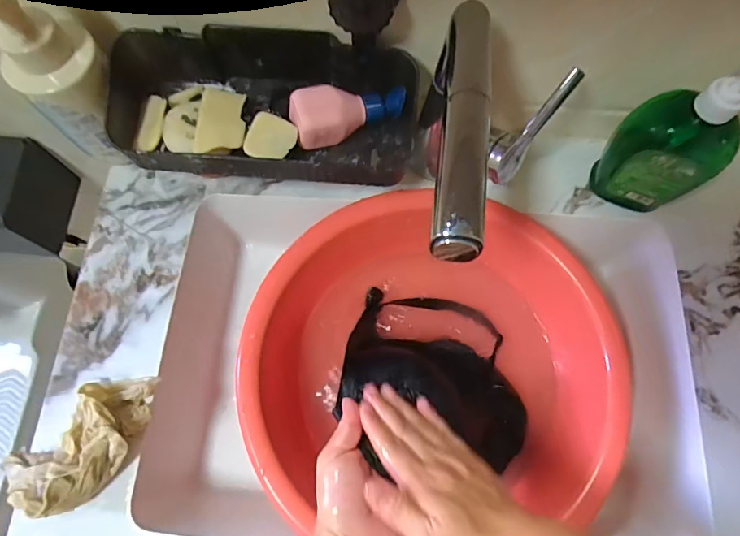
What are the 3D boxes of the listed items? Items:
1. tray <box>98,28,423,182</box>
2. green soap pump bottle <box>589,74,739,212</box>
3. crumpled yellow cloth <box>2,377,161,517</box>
[{"bbox_3d":[-0.091,-0.143,0.410,0.261,0.067,0.129,6,73,1],"label":"tray"},{"bbox_3d":[0.270,-0.111,0.401,0.090,0.178,0.045,37,76,10],"label":"green soap pump bottle"},{"bbox_3d":[-0.236,0.141,0.379,0.070,0.054,0.119,41,76,11],"label":"crumpled yellow cloth"}]

